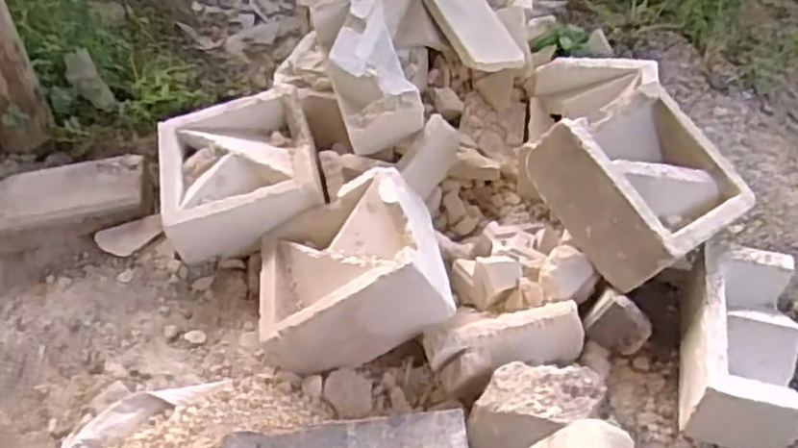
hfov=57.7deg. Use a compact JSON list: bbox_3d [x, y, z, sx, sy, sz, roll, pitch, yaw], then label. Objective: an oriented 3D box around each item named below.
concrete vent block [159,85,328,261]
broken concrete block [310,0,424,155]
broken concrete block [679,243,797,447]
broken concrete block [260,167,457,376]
[{"bbox_3d":[-0.218,-0.069,0.998,0.204,0.097,0.213,-11,47,-7],"label":"concrete vent block"},{"bbox_3d":[-0.043,-0.210,0.981,0.102,0.084,0.215,-14,72,-10],"label":"broken concrete block"},{"bbox_3d":[0.373,0.124,0.793,0.101,0.092,0.220,10,48,12],"label":"broken concrete block"},{"bbox_3d":[-0.061,0.055,0.871,0.208,0.099,0.215,-28,38,13],"label":"broken concrete block"}]

